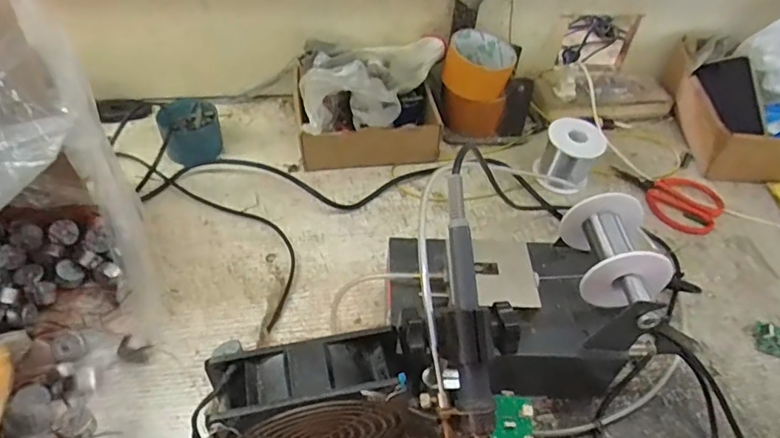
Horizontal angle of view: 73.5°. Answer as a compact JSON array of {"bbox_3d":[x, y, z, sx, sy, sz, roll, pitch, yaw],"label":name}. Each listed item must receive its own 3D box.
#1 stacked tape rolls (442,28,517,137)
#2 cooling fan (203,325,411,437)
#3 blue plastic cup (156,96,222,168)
[{"bbox_3d":[0.109,-0.170,0.661,0.082,0.101,0.070,14,49,9],"label":"stacked tape rolls"},{"bbox_3d":[-0.054,0.132,0.353,0.126,0.118,0.050,-9,50,-14],"label":"cooling fan"},{"bbox_3d":[-0.225,-0.097,0.594,0.063,0.060,0.060,2,48,-2],"label":"blue plastic cup"}]

